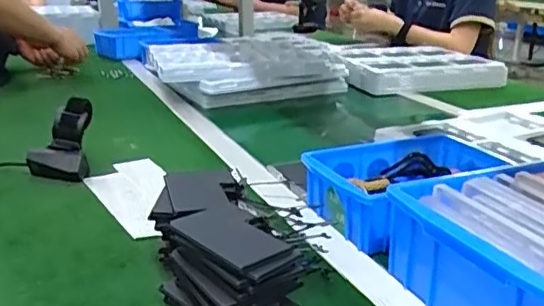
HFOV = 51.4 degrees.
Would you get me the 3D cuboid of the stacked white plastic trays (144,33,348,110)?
[{"bbox_3d":[-0.072,-0.176,1.170,0.355,0.069,0.313,-10,22,-27],"label":"stacked white plastic trays"}]

